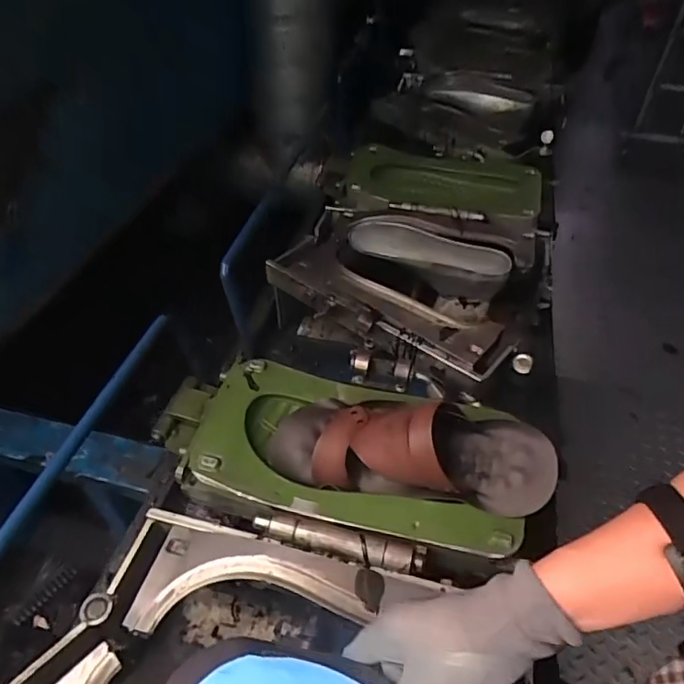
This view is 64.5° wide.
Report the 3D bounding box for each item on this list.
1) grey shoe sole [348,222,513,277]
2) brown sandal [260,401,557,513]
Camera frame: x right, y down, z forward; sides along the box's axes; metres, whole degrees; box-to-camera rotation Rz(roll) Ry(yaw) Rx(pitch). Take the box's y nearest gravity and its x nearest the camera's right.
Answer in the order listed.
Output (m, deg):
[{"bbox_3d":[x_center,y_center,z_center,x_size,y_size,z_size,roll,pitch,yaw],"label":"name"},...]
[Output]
[{"bbox_3d":[0.135,-0.150,0.860,0.260,0.038,0.105,13,52,14],"label":"grey shoe sole"},{"bbox_3d":[0.064,0.094,0.545,0.280,0.085,0.096,7,51,10],"label":"brown sandal"}]

